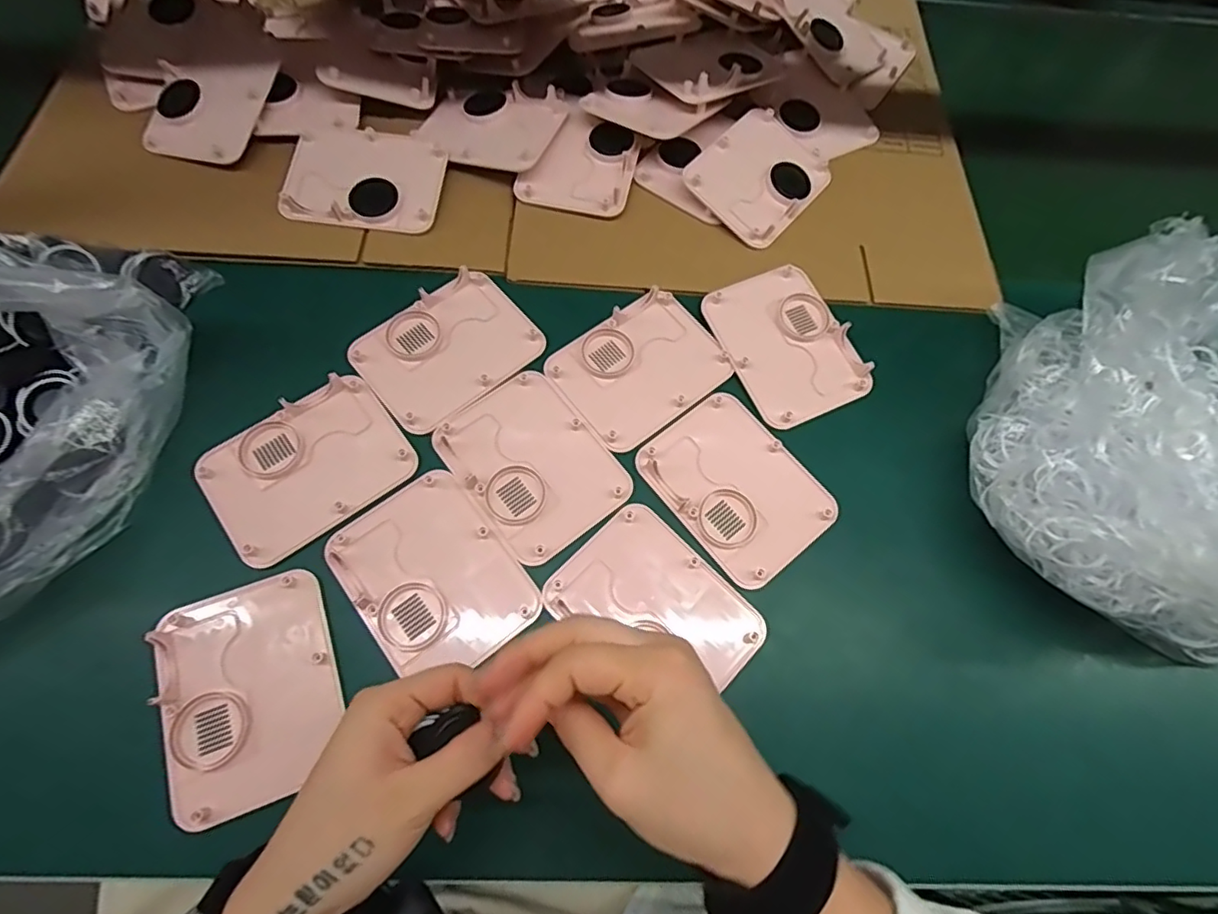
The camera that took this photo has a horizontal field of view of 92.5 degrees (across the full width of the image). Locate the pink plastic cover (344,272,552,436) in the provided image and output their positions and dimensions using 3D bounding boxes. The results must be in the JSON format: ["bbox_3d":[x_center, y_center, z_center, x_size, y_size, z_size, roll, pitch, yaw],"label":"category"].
[{"bbox_3d":[-0.121,-0.083,0.443,0.125,0.010,0.096,-39,76,-15],"label":"pink plastic cover"}]

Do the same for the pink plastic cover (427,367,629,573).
[{"bbox_3d":[-0.055,0.004,0.413,0.096,0.008,0.126,-37,76,-15],"label":"pink plastic cover"}]

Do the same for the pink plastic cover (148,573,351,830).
[{"bbox_3d":[-0.213,0.138,0.347,0.093,0.010,0.124,-19,72,-9],"label":"pink plastic cover"}]

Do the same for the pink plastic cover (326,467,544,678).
[{"bbox_3d":[-0.115,0.076,0.379,0.097,0.007,0.128,-36,76,-14],"label":"pink plastic cover"}]

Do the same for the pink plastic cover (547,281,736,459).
[{"bbox_3d":[0.024,-0.068,0.448,0.123,0.008,0.097,-37,76,-15],"label":"pink plastic cover"}]

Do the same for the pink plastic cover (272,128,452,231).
[{"bbox_3d":[-0.203,-0.233,0.488,0.124,0.016,0.093,10,70,1],"label":"pink plastic cover"}]

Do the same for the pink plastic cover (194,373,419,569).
[{"bbox_3d":[-0.206,0.005,0.399,0.125,0.008,0.095,-36,76,-14],"label":"pink plastic cover"}]

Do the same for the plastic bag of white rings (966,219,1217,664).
[{"bbox_3d":[0.372,-0.019,0.376,0.216,0.143,0.263,14,69,1],"label":"plastic bag of white rings"}]

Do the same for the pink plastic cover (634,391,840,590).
[{"bbox_3d":[0.091,0.020,0.418,0.097,0.007,0.126,-38,76,-15],"label":"pink plastic cover"}]

